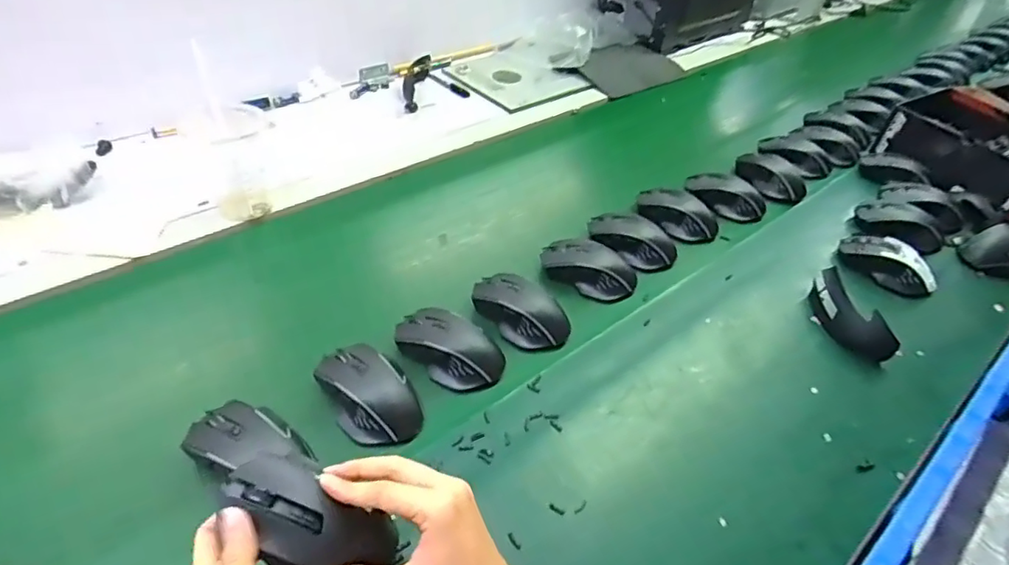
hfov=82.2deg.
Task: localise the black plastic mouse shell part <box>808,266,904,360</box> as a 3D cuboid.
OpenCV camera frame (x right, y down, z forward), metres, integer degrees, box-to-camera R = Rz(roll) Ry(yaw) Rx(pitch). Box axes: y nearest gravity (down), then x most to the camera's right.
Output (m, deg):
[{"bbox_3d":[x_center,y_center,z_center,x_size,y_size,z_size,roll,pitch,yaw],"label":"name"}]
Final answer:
[{"bbox_3d":[0.400,0.037,0.676,0.040,0.042,0.123,-11,47,-18],"label":"black plastic mouse shell part"}]

